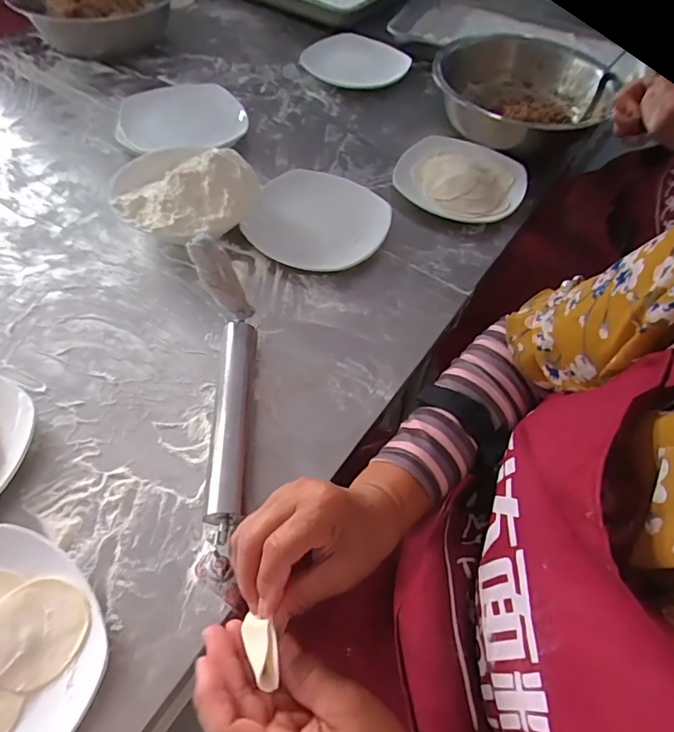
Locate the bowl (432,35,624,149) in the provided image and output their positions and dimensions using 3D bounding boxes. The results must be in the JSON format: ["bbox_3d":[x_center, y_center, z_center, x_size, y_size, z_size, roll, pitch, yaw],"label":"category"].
[{"bbox_3d":[0.300,-0.441,0.788,0.274,0.085,0.286,2,54,-3],"label":"bowl"}]

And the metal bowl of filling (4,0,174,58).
[{"bbox_3d":[-0.430,-0.644,0.887,0.255,0.123,0.224,-7,57,-8],"label":"metal bowl of filling"}]

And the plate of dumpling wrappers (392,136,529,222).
[{"bbox_3d":[0.183,-0.278,0.721,0.184,0.037,0.177,1,56,-2],"label":"plate of dumpling wrappers"}]

